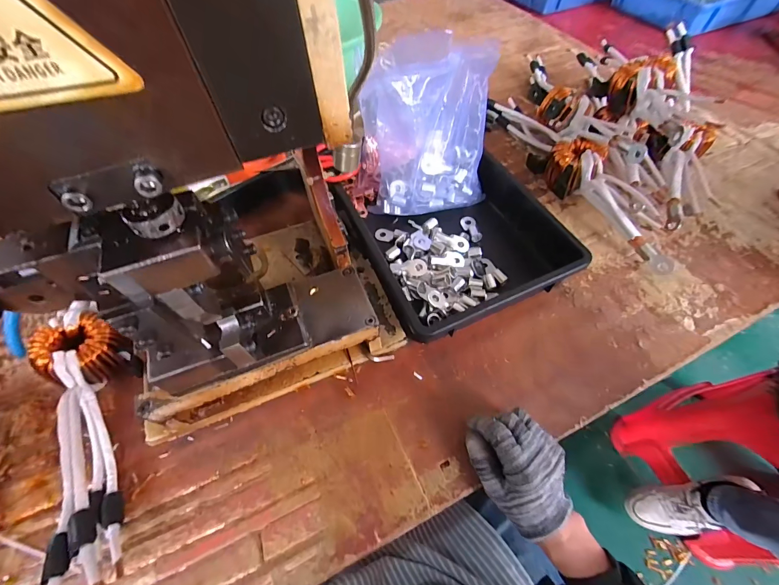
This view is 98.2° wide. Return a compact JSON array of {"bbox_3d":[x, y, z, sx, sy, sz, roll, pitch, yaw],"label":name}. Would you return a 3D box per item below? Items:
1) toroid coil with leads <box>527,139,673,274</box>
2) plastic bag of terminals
[{"bbox_3d":[0.335,-0.146,0.518,0.099,0.067,0.269,-23,60,-14],"label":"toroid coil with leads"},{"bbox_3d":[0.056,-0.209,0.460,0.171,0.226,0.084,-19,59,-11],"label":"plastic bag of terminals"}]

